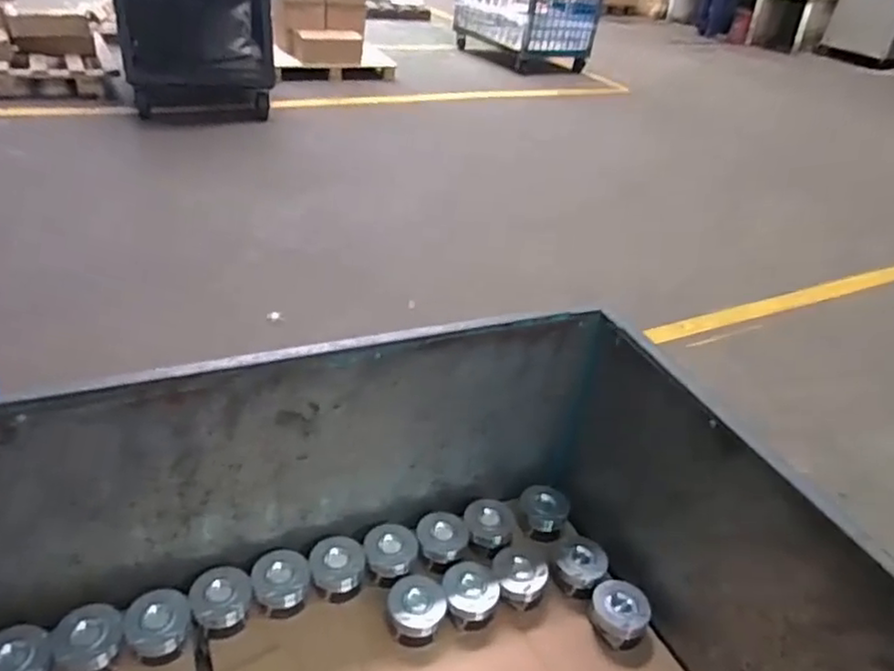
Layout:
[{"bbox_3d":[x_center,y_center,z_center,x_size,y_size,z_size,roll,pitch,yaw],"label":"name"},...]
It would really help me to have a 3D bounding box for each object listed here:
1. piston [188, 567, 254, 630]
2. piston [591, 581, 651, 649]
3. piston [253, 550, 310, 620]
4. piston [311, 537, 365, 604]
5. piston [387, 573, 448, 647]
[{"bbox_3d":[-0.288,0.334,0.838,0.074,0.041,0.075,-1,35,-10],"label":"piston"},{"bbox_3d":[0.232,0.374,0.883,0.079,0.053,0.071,21,35,21],"label":"piston"},{"bbox_3d":[-0.218,0.326,0.863,0.072,0.045,0.070,4,34,-3],"label":"piston"},{"bbox_3d":[-0.150,0.321,0.899,0.075,0.058,0.066,1,33,-8],"label":"piston"},{"bbox_3d":[-0.040,0.360,0.868,0.077,0.045,0.085,7,33,1],"label":"piston"}]

